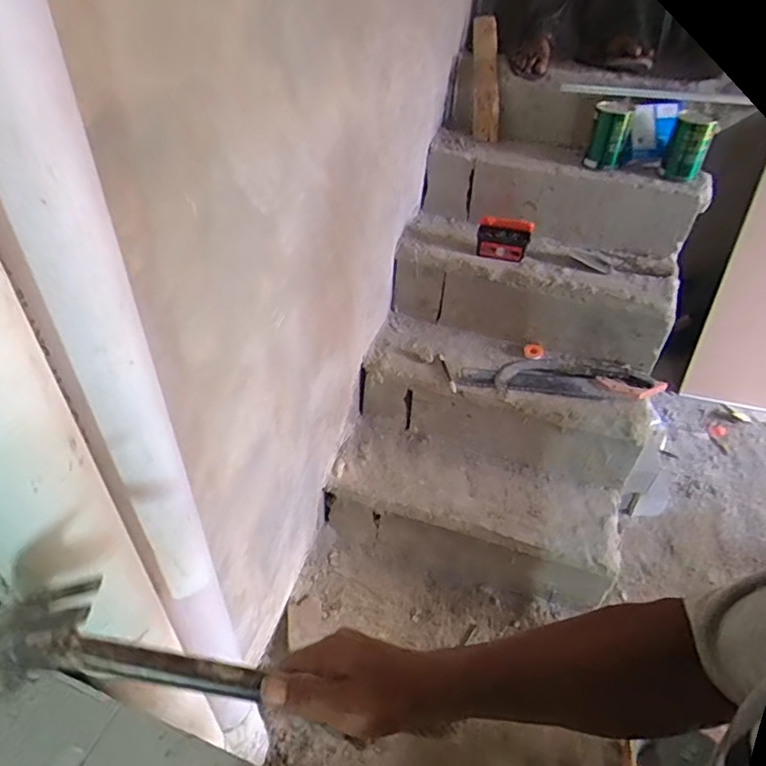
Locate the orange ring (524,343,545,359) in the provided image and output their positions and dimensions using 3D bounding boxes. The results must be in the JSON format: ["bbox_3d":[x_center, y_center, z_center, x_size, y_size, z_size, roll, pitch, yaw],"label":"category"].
[{"bbox_3d":[0.430,-0.090,1.502,0.055,0.046,0.018,12,-5,25],"label":"orange ring"}]

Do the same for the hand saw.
[{"bbox_3d":[0.471,0.002,1.411,0.535,0.062,0.102,7,40,2],"label":"hand saw"}]

